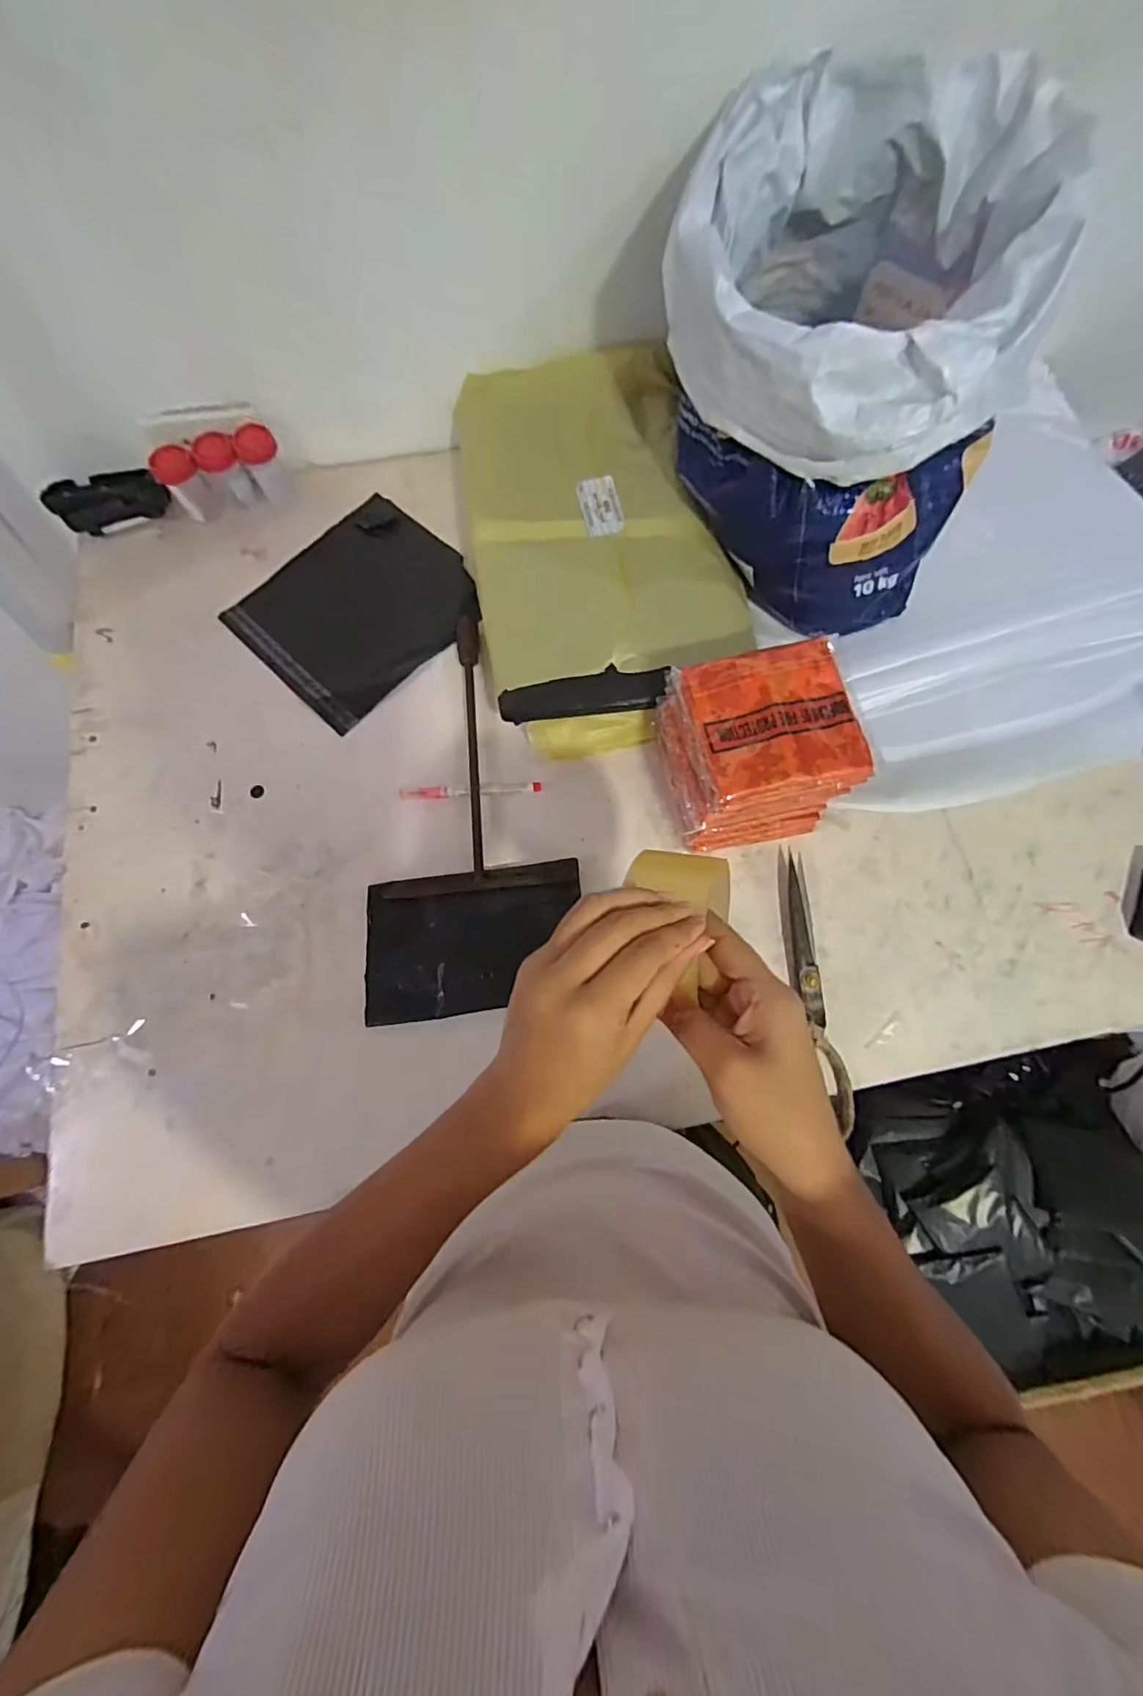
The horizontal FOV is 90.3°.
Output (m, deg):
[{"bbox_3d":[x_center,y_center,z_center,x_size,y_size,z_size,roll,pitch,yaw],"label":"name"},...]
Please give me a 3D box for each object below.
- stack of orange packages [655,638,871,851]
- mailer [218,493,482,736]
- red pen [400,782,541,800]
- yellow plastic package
[{"bbox_3d":[0.162,-0.084,0.516,0.132,0.138,0.130,-12,74,-4],"label":"stack of orange packages"},{"bbox_3d":[-0.234,-0.272,0.637,0.214,0.011,0.241,42,78,11],"label":"mailer"},{"bbox_3d":[-0.102,-0.058,0.571,0.141,0.009,0.014,-2,74,-1],"label":"red pen"},{"bbox_3d":[0.025,-0.314,0.602,0.252,0.095,0.414,-11,74,-4],"label":"yellow plastic package"}]

